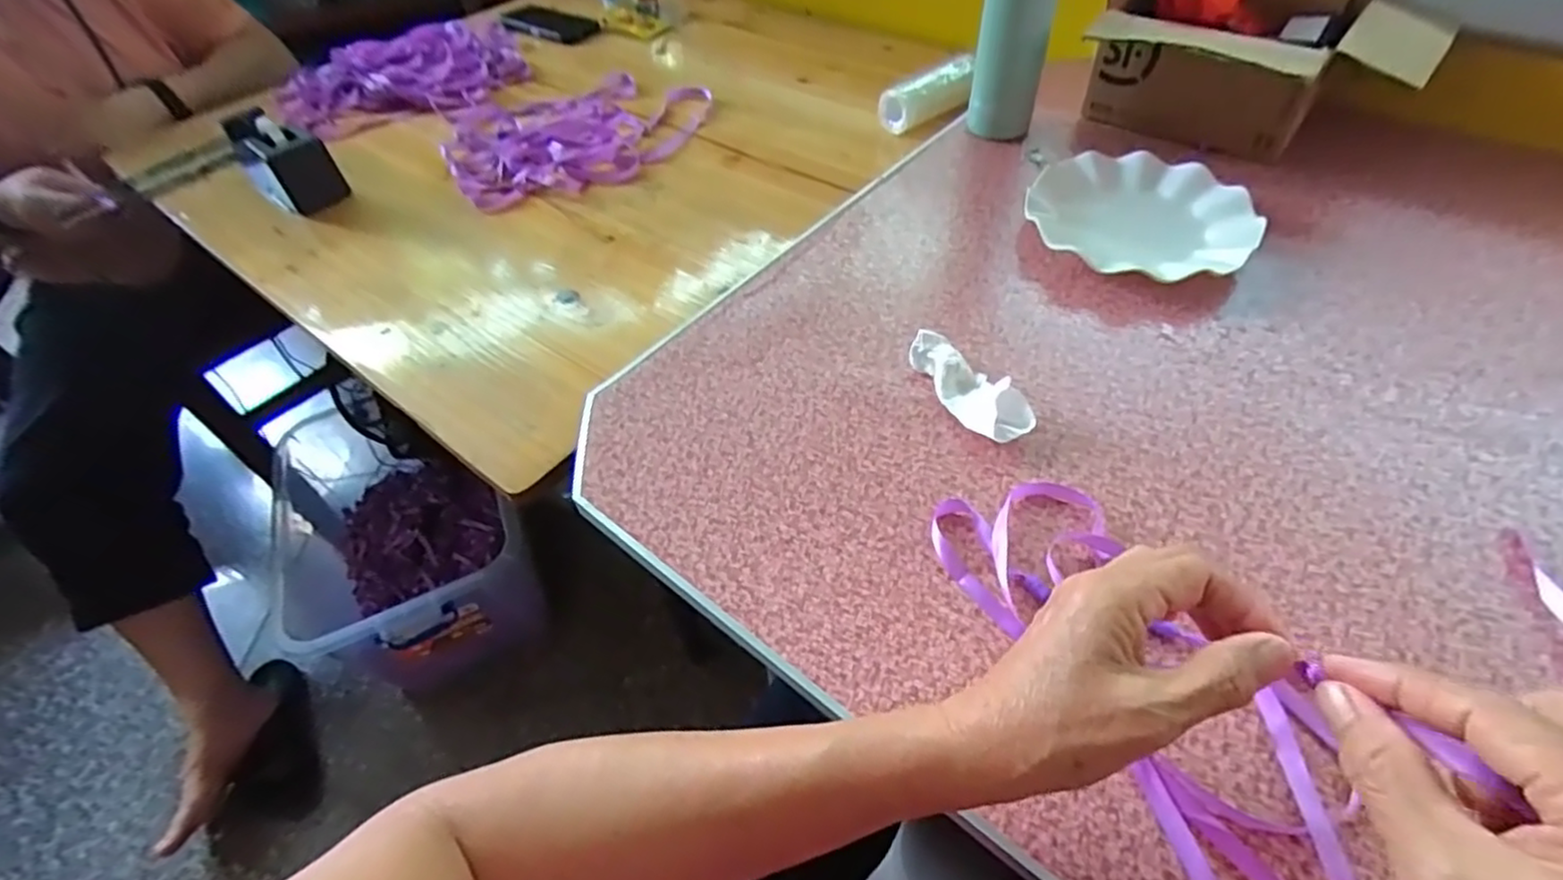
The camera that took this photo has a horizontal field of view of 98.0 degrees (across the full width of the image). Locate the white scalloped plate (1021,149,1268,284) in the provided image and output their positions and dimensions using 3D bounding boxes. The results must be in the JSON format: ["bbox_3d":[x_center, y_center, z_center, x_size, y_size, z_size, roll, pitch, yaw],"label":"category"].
[{"bbox_3d":[0.311,-0.192,0.595,0.177,0.028,0.177,-2,50,3],"label":"white scalloped plate"}]

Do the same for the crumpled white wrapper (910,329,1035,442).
[{"bbox_3d":[0.131,-0.038,0.480,0.035,0.024,0.104,-25,53,-16],"label":"crumpled white wrapper"}]

